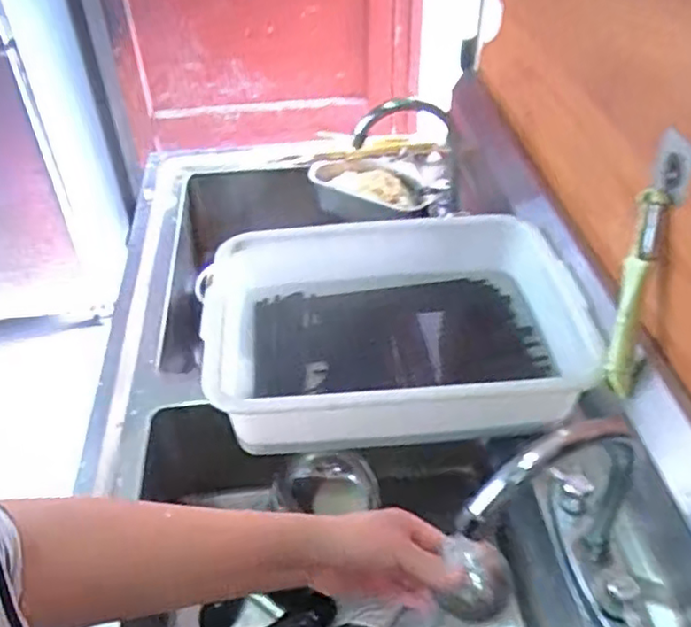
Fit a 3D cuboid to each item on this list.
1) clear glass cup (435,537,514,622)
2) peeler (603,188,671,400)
[{"bbox_3d":[0.100,0.202,0.506,0.053,0.042,0.046,3,42,6],"label":"clear glass cup"},{"bbox_3d":[0.272,-0.016,0.622,0.026,0.195,0.014,8,13,12],"label":"peeler"}]

